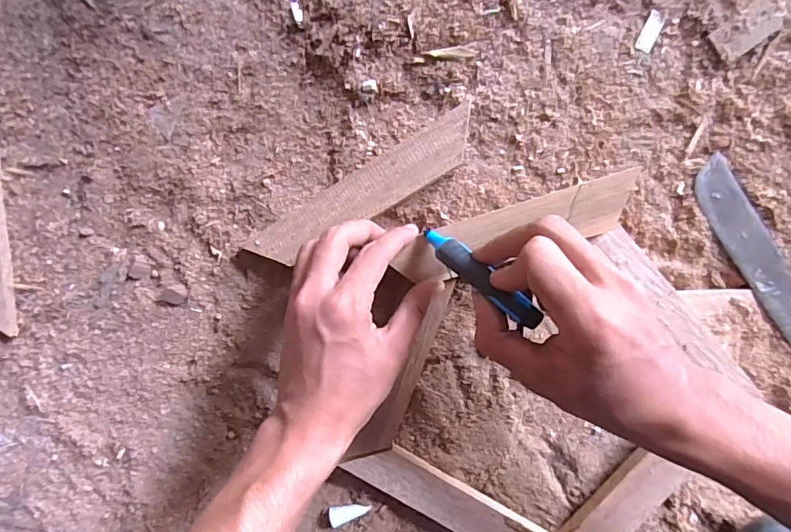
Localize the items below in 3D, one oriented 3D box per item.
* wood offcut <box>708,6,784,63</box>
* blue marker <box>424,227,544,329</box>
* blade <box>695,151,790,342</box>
[{"bbox_3d":[0.239,-0.158,0.319,0.043,0.007,0.023,-29,93,8],"label":"wood offcut"},{"bbox_3d":[0.048,0.002,0.293,0.017,0.021,0.100,-52,55,8],"label":"blue marker"},{"bbox_3d":[0.285,0.027,0.339,0.032,0.009,0.233,-34,93,8],"label":"blade"}]

